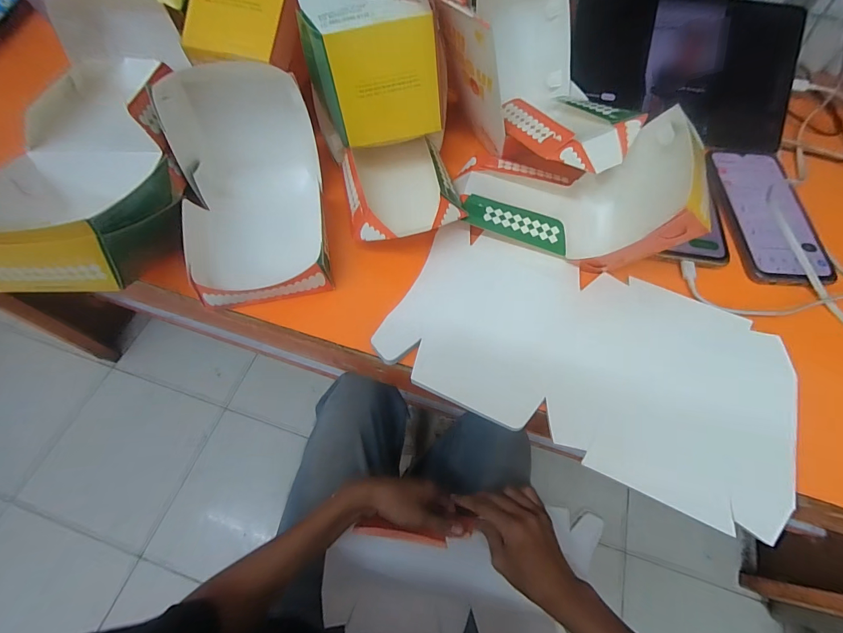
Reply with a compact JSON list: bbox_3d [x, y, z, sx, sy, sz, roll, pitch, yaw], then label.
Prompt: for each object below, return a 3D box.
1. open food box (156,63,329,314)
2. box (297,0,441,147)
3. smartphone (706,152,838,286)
[{"bbox_3d":[-0.150,-0.114,0.324,0.123,0.089,0.192,-13,65,-10],"label":"open food box"},{"bbox_3d":[-0.055,-0.255,0.345,0.105,0.089,0.162,-15,65,-10],"label":"box"},{"bbox_3d":[0.357,-0.110,0.385,0.088,0.017,0.168,4,63,-1],"label":"smartphone"}]

